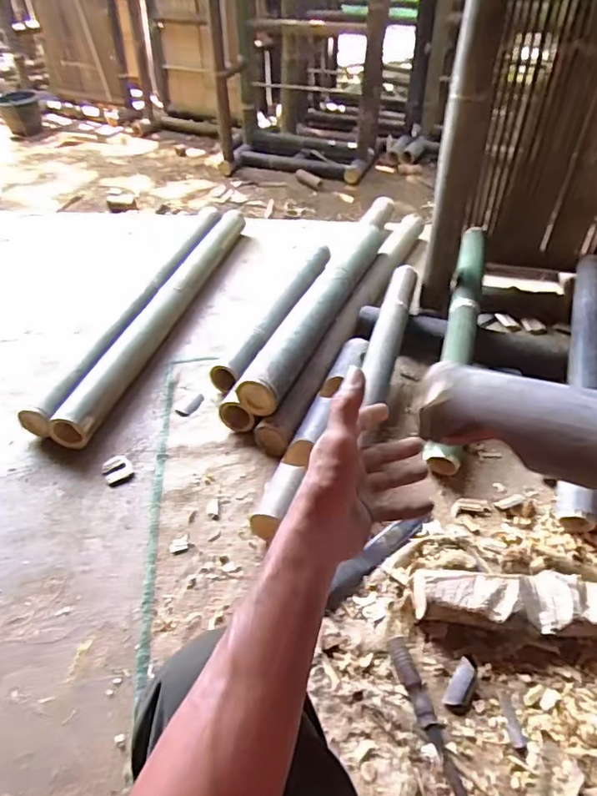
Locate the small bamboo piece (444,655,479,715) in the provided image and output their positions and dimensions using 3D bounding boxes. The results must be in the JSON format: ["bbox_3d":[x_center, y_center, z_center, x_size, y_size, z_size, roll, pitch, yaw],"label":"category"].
[{"bbox_3d":[0.215,0.373,0.689,0.030,0.014,0.075,23,48,24],"label":"small bamboo piece"}]

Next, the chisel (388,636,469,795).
[{"bbox_3d":[0.168,0.414,0.640,0.028,0.021,0.246,-11,44,-10],"label":"chisel"}]

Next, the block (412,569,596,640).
[{"bbox_3d":[0.336,0.291,0.740,0.336,0.058,0.087,5,43,6],"label":"block"}]

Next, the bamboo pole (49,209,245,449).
[{"bbox_3d":[-0.314,-0.246,1.341,0.072,0.079,0.980,10,44,11],"label":"bamboo pole"}]

